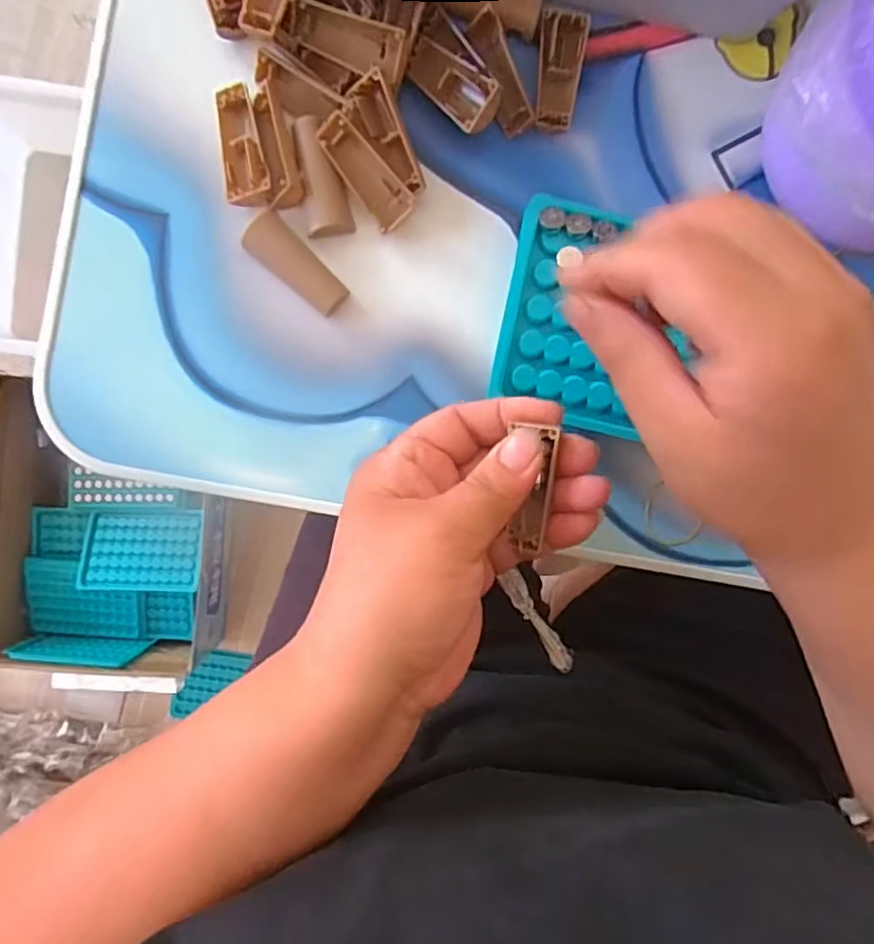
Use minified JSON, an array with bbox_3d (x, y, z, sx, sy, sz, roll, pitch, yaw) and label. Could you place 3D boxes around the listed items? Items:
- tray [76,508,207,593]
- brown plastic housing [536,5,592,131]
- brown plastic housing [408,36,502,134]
[{"bbox_3d":[-0.337,0.090,0.717,0.122,0.018,0.093,5,86,-18],"label":"tray"},{"bbox_3d":[0.055,-0.181,0.281,0.021,0.012,0.050,6,91,-3],"label":"brown plastic housing"},{"bbox_3d":[0.007,-0.167,0.269,0.021,0.010,0.045,-43,79,-5],"label":"brown plastic housing"}]

